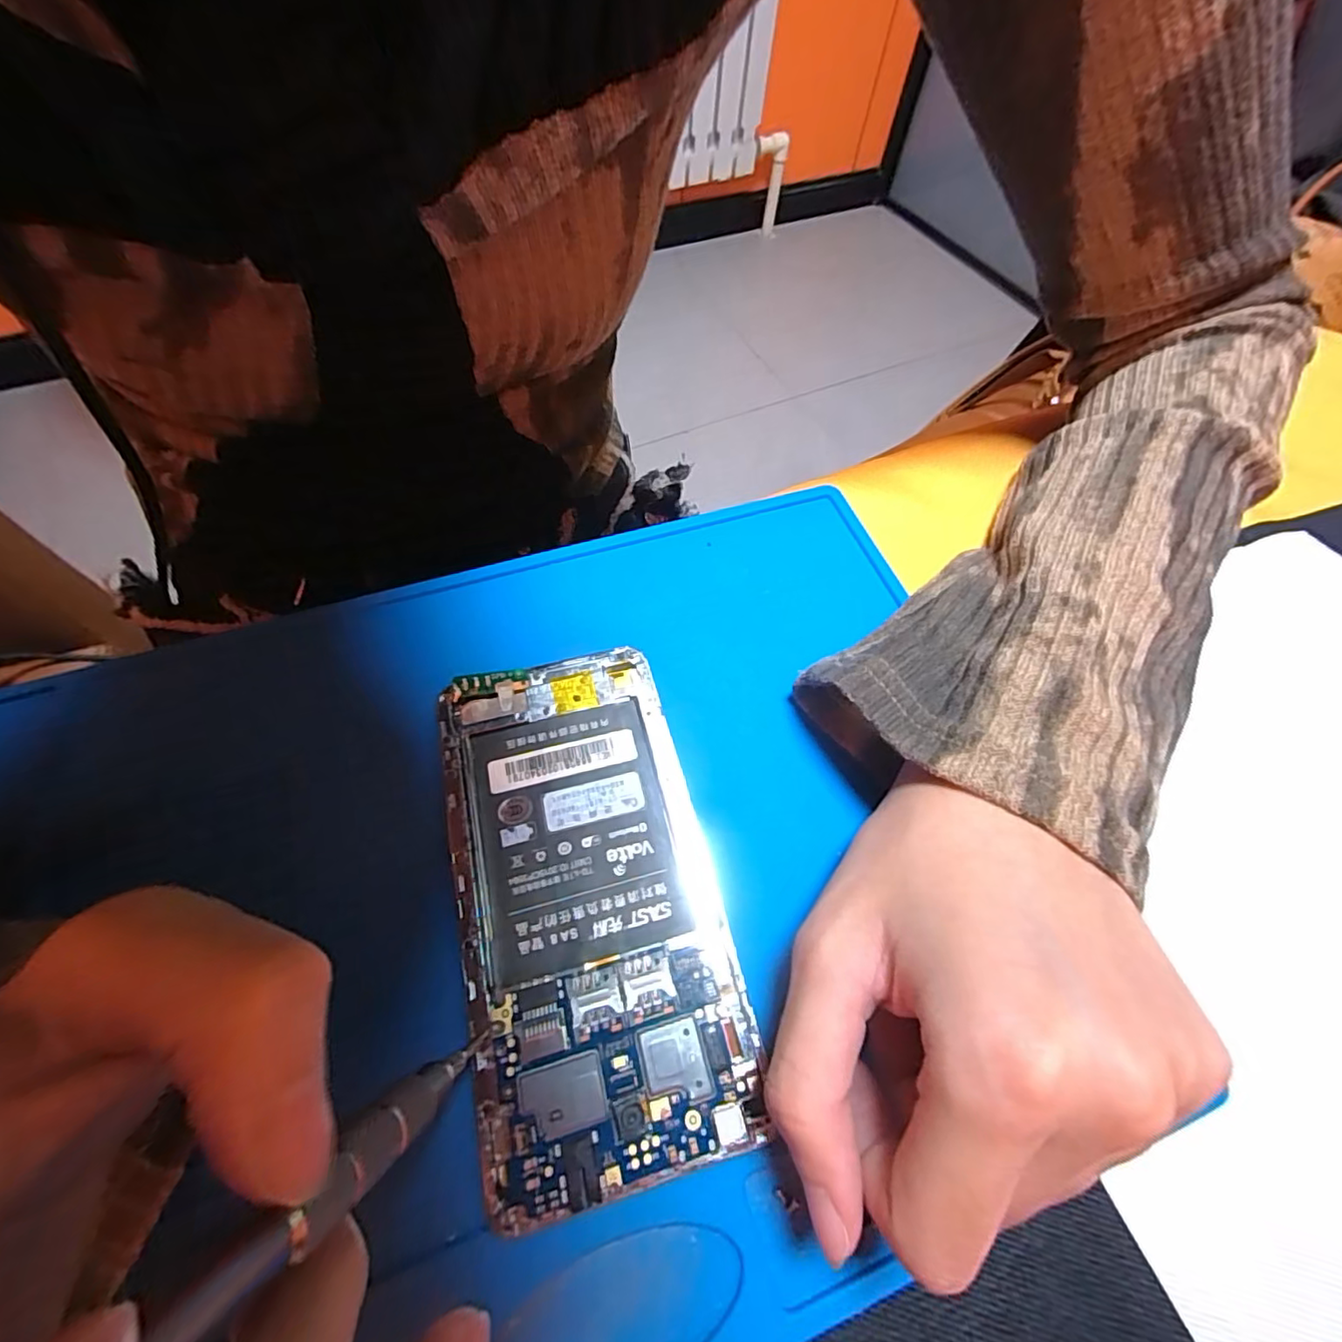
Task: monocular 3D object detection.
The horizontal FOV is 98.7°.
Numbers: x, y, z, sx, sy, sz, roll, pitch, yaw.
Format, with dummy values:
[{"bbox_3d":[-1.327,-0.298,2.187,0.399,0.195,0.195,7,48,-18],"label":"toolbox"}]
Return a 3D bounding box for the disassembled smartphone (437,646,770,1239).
[{"bbox_3d":[-0.025,0.058,0.163,0.070,0.005,0.138,-13,63,-10],"label":"disassembled smartphone"}]

